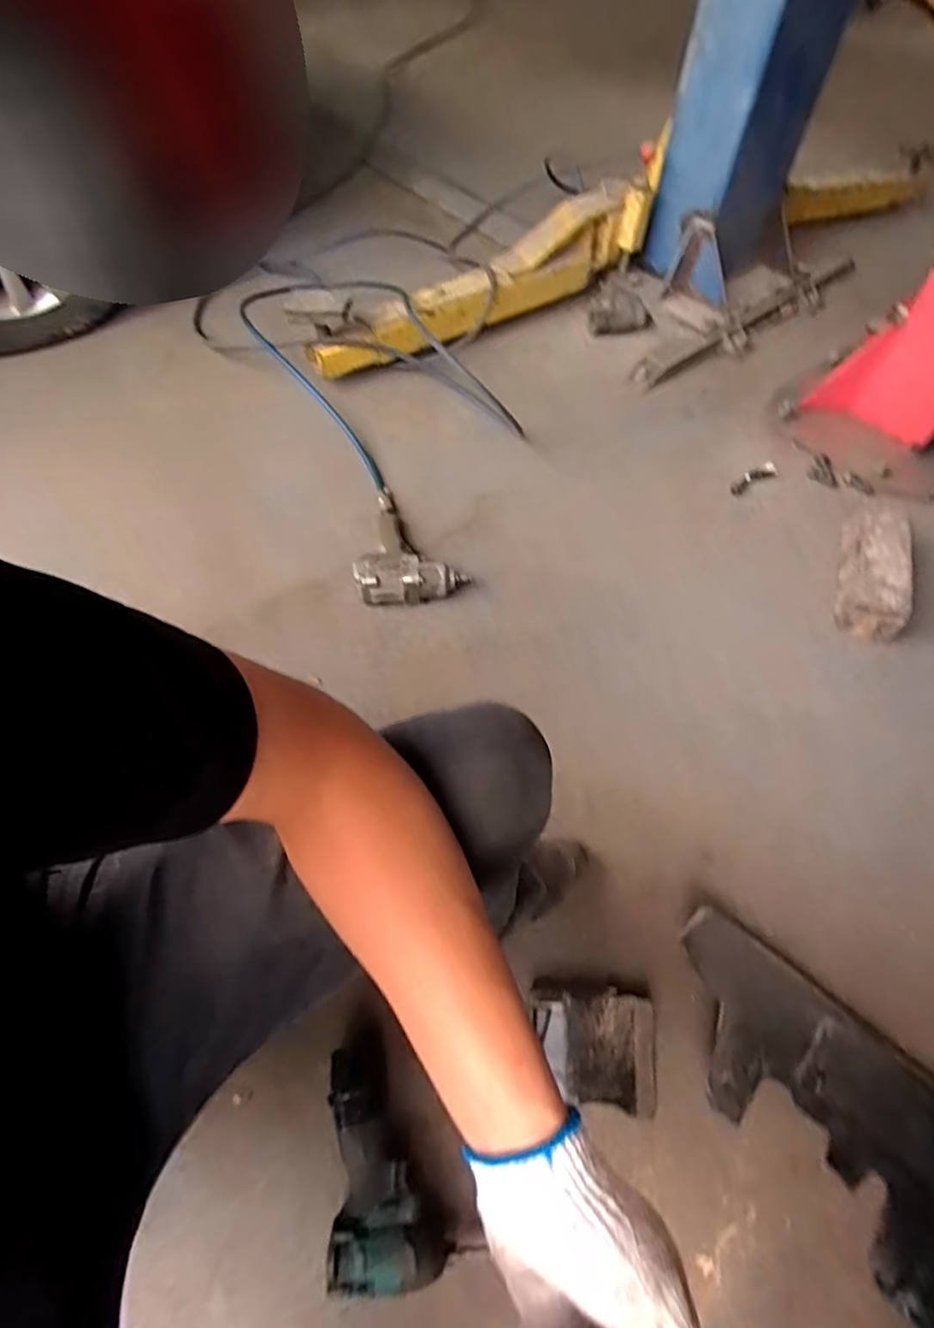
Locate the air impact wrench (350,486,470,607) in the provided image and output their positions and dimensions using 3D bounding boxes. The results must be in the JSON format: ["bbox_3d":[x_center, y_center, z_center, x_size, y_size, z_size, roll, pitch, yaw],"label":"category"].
[{"bbox_3d":[-0.122,-0.223,1.121,0.185,0.060,0.271,-15,59,-10],"label":"air impact wrench"}]

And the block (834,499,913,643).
[{"bbox_3d":[0.701,-0.171,1.094,0.093,0.076,0.268,15,59,9],"label":"block"}]

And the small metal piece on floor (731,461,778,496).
[{"bbox_3d":[0.575,-0.371,1.269,0.130,0.011,0.036,-30,63,-18],"label":"small metal piece on floor"}]

